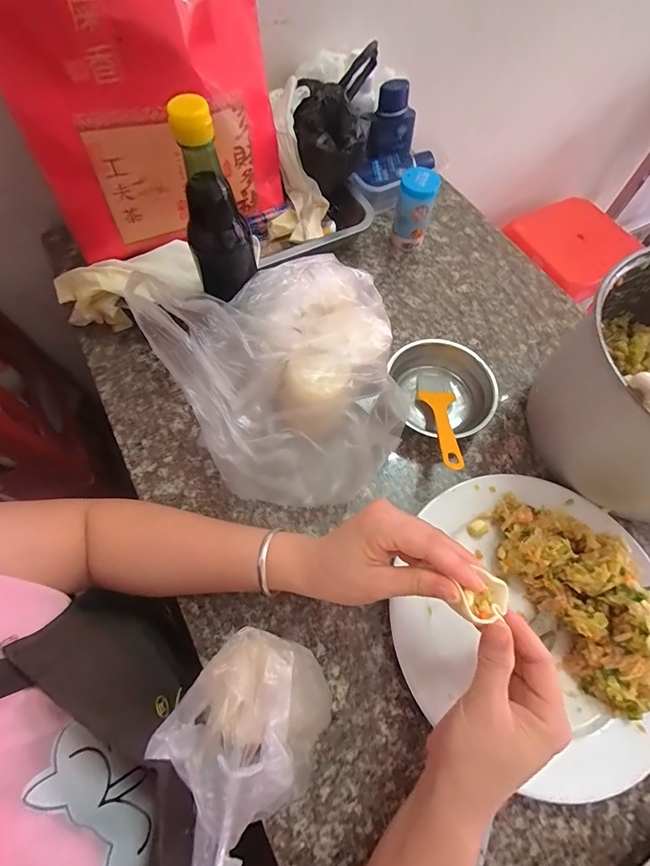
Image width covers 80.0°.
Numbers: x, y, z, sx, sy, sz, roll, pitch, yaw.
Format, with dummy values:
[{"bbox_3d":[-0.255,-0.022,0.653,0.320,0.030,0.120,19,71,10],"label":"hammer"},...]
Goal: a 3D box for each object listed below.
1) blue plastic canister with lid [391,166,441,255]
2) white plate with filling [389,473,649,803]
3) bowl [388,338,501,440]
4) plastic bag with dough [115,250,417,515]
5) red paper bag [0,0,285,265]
[{"bbox_3d":[0.119,-0.298,0.521,0.049,0.089,0.051,16,66,5],"label":"blue plastic canister with lid"},{"bbox_3d":[0.193,0.152,0.328,0.237,0.072,0.234,1,65,-2],"label":"white plate with filling"},{"bbox_3d":[0.132,-0.045,0.437,0.099,0.049,0.118,-11,66,-7],"label":"bowl"},{"bbox_3d":[-0.037,-0.068,0.399,0.227,0.111,0.270,-26,69,-13],"label":"plastic bag with dough"},{"bbox_3d":[-0.157,-0.328,0.358,0.254,0.270,0.107,-31,70,-15],"label":"red paper bag"}]

